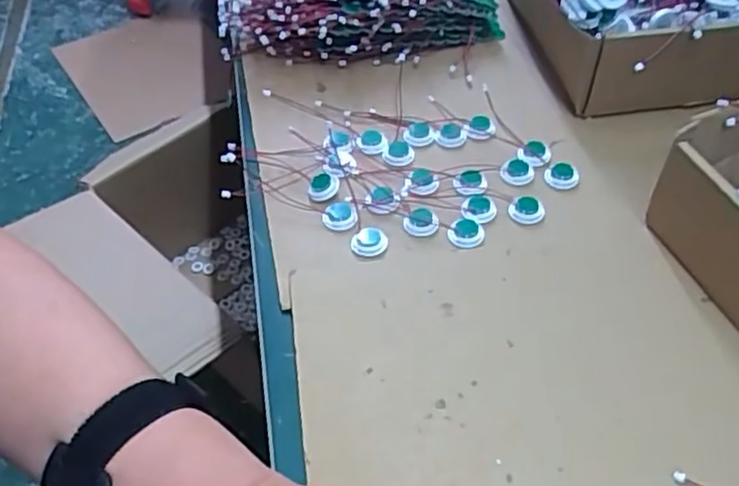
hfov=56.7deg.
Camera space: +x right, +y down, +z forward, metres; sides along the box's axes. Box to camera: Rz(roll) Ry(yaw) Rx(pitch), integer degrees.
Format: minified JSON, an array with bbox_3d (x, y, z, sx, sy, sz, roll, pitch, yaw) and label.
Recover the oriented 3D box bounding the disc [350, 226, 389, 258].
[{"bbox_3d":[0.000,-0.001,0.439,0.023,0.010,0.019,-3,48,0],"label":"disc"}]

